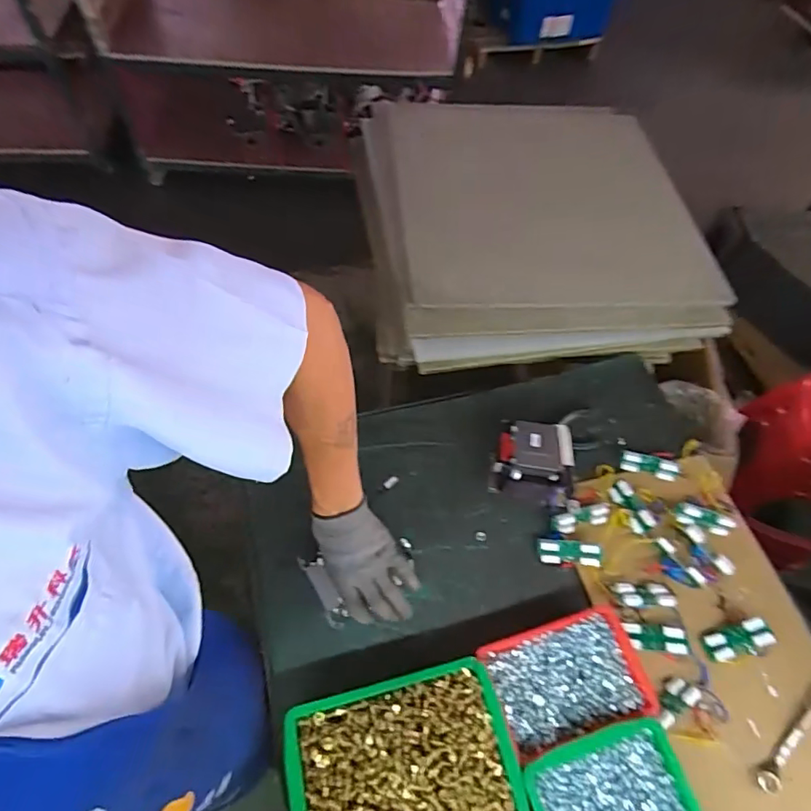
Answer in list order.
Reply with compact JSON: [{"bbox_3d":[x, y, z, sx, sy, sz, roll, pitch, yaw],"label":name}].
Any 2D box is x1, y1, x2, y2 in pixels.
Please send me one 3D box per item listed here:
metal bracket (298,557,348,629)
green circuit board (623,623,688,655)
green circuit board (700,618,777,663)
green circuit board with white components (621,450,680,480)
[{"bbox_3d":[-0.105,0.234,0.666,0.025,0.023,0.100,-29,70,-18],"label":"metal bracket"},{"bbox_3d":[0.339,0.315,0.710,0.074,0.014,0.036,3,58,19],"label":"green circuit board"},{"bbox_3d":[0.451,0.320,0.712,0.087,0.015,0.038,-21,61,7],"label":"green circuit board"},{"bbox_3d":[0.392,0.097,0.840,0.088,0.036,0.007,19,22,10],"label":"green circuit board with white components"}]

